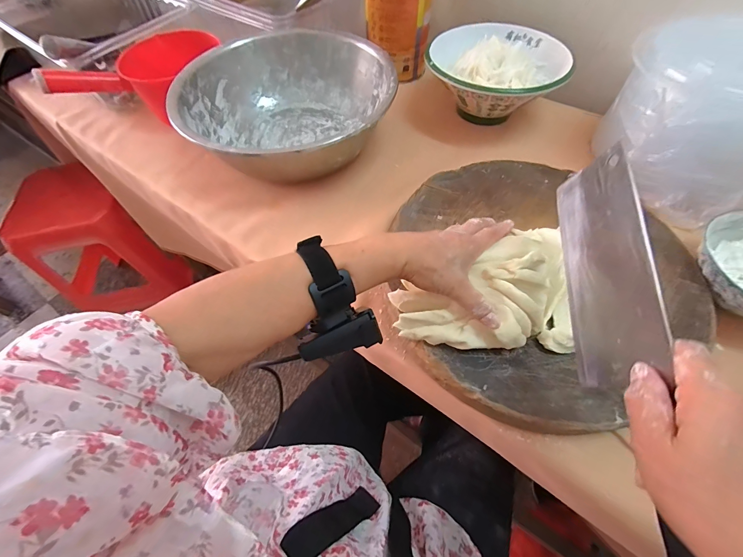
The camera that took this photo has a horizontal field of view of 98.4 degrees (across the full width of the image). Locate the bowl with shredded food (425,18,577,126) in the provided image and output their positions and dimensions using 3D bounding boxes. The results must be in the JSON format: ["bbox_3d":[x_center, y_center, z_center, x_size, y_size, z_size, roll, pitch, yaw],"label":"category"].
[{"bbox_3d":[0.205,-0.347,0.573,0.209,0.116,0.210,-1,58,1],"label":"bowl with shredded food"}]

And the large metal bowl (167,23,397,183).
[{"bbox_3d":[-0.136,-0.282,0.538,0.319,0.103,0.339,-1,58,1],"label":"large metal bowl"}]

